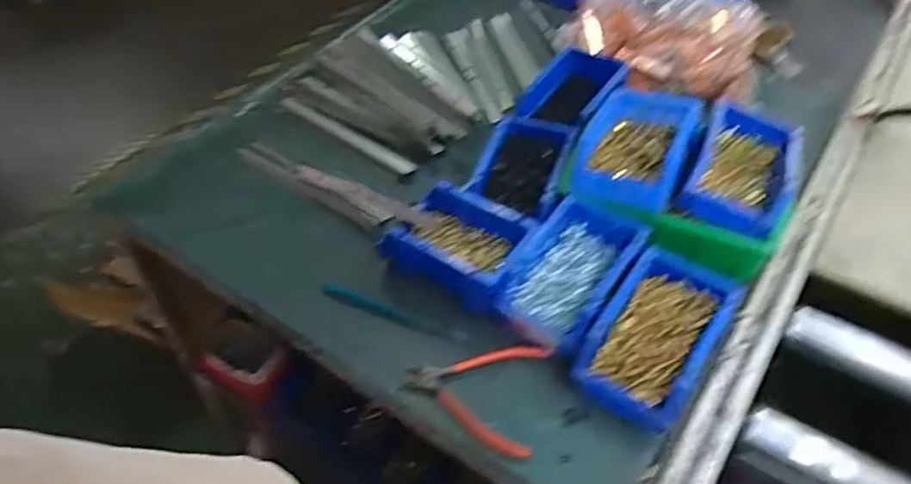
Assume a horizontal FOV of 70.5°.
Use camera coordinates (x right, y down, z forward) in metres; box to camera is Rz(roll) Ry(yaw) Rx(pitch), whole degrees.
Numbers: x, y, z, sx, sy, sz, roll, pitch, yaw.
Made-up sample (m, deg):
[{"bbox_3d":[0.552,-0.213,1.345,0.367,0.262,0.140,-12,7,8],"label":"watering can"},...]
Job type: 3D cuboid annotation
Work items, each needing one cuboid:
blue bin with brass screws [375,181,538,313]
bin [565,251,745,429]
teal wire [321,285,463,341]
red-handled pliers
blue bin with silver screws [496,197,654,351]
[{"bbox_3d":[0.005,0.005,0.739,0.164,0.073,0.108,30,58,28],"label":"blue bin with brass screws"},{"bbox_3d":[0.200,0.096,0.639,0.106,0.066,0.172,27,57,26],"label":"bin"},{"bbox_3d":[-0.071,0.081,0.733,0.183,0.014,0.015,17,53,20],"label":"teal wire"},{"bbox_3d":[0.020,0.148,0.661,0.138,0.011,0.122,11,51,15],"label":"red-handled pliers"},{"bbox_3d":[0.128,0.036,0.702,0.106,0.066,0.168,26,56,26],"label":"blue bin with silver screws"}]

